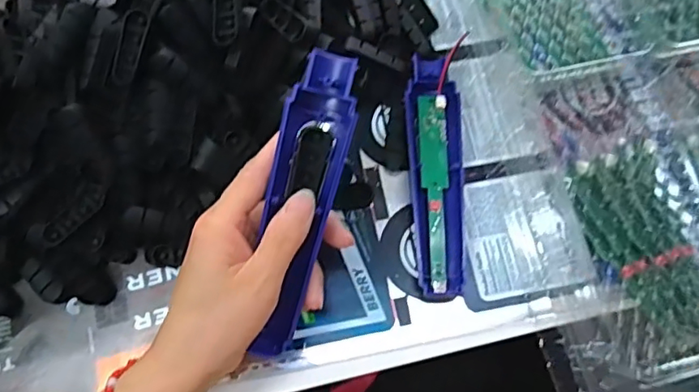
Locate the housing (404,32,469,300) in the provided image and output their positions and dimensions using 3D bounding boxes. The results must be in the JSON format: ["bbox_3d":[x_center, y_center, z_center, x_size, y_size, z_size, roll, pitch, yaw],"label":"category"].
[{"bbox_3d":[0.062,-0.017,0.398,0.040,0.019,0.172,-2,77,-1],"label":"housing"}]

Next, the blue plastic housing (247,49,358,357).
[{"bbox_3d":[-0.028,0.007,0.328,0.039,0.017,0.175,12,95,2],"label":"blue plastic housing"}]

